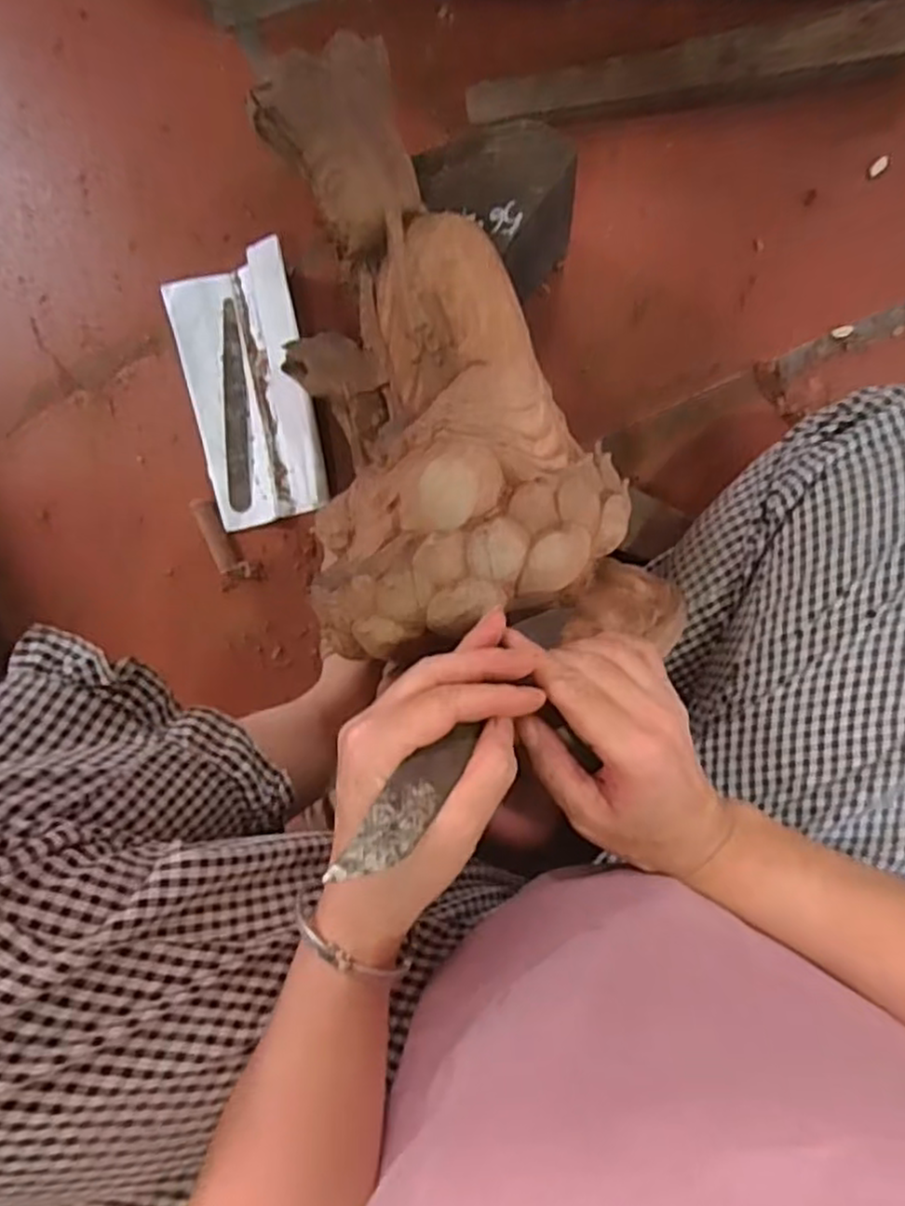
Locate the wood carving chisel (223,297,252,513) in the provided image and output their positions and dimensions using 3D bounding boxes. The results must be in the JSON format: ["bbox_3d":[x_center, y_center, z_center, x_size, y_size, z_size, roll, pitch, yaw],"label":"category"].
[{"bbox_3d":[-0.184,-0.166,0.623,0.020,0.008,0.172,-1,94,5],"label":"wood carving chisel"}]

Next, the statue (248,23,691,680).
[{"bbox_3d":[-0.020,-0.125,0.439,0.178,0.116,0.348,-21,81,6],"label":"statue"}]

